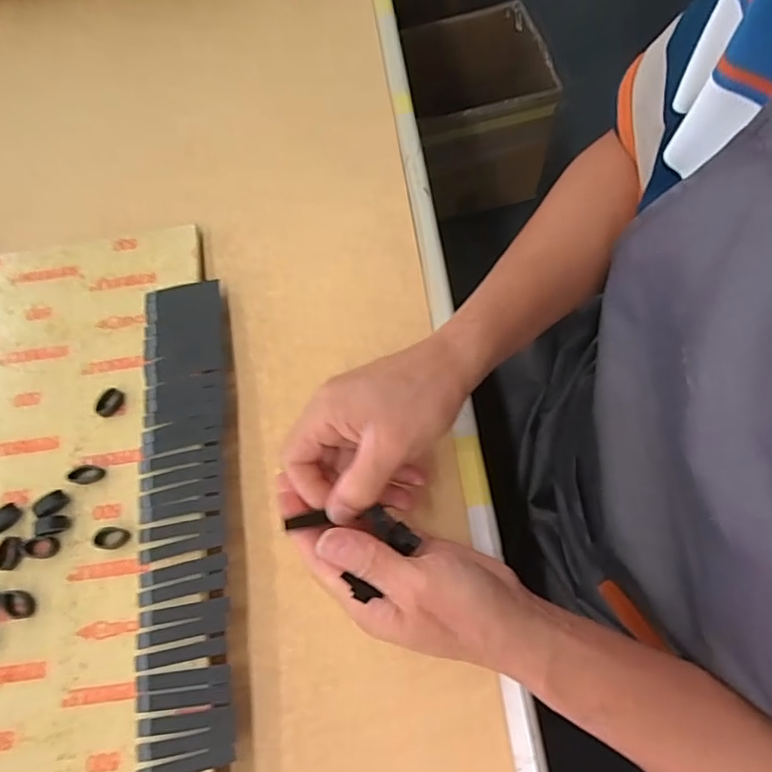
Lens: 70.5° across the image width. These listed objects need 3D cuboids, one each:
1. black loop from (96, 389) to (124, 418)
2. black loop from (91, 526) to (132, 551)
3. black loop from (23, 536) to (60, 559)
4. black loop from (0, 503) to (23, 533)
[{"bbox_3d":[-0.198,0.012,0.391,0.013,0.010,0.022,14,71,8],"label":"black loop"},{"bbox_3d":[-0.178,0.098,0.352,0.024,0.008,0.014,-2,70,2],"label":"black loop"},{"bbox_3d":[-0.225,0.106,0.357,0.017,0.010,0.013,-4,70,1],"label":"black loop"},{"bbox_3d":[-0.255,0.089,0.365,0.021,0.011,0.012,-43,74,-12],"label":"black loop"}]

